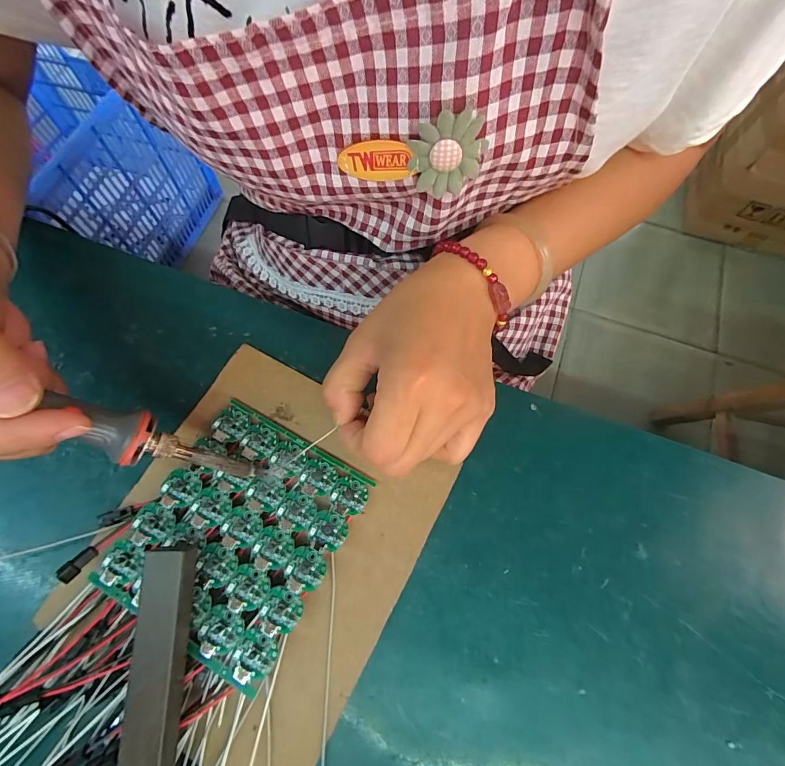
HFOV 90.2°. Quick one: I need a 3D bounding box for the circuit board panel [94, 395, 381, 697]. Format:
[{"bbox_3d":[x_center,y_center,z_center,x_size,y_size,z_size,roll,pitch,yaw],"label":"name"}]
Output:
[{"bbox_3d":[-0.086,0.083,0.224,0.105,0.017,0.118,28,73,10],"label":"circuit board panel"}]

